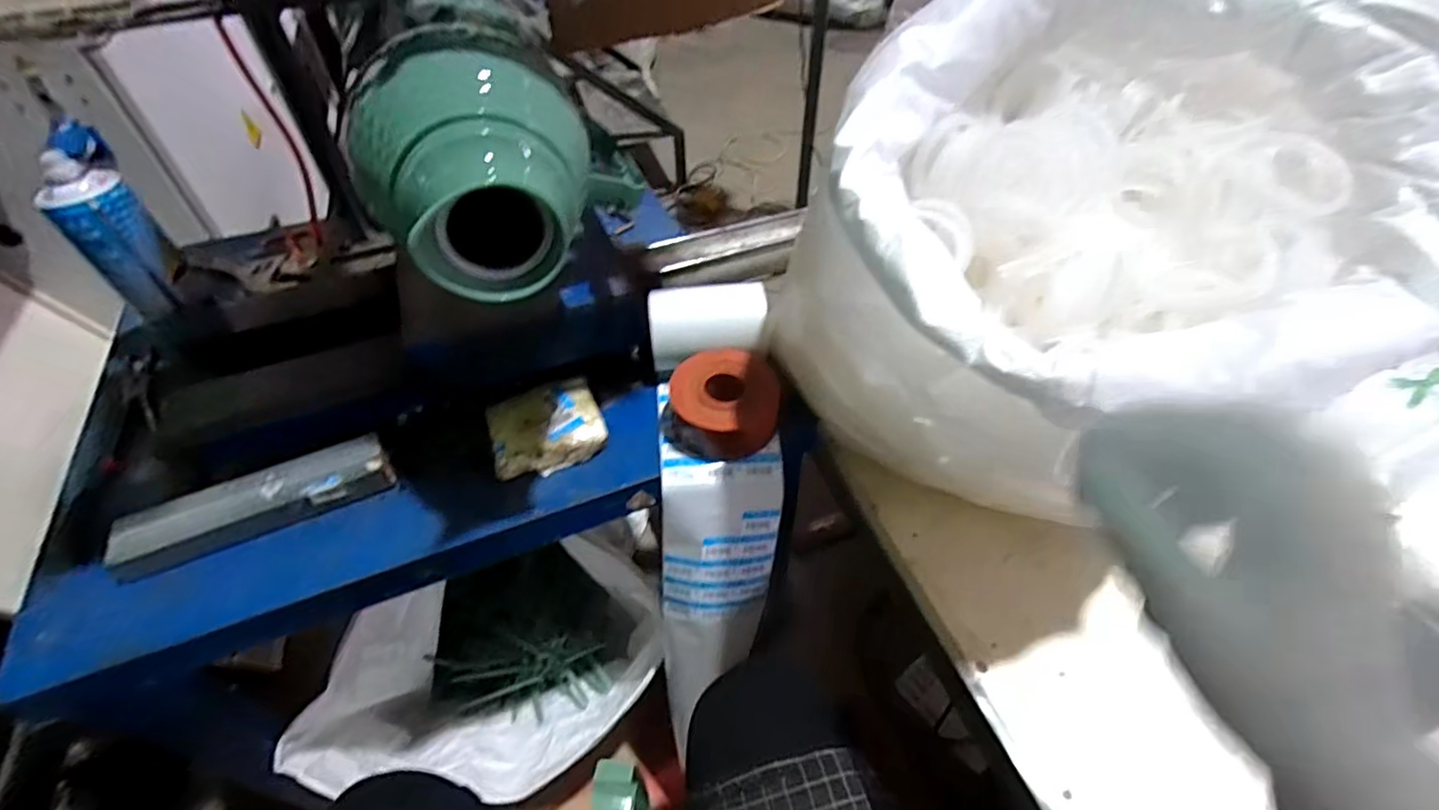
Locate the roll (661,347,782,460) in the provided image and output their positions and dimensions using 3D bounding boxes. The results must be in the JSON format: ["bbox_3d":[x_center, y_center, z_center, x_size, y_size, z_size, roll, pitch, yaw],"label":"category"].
[{"bbox_3d":[0.002,-0.001,0.588,0.110,0.049,0.098,-1,48,0],"label":"roll"}]

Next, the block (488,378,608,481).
[{"bbox_3d":[-0.159,0.022,0.583,0.098,0.035,0.082,-16,50,-13],"label":"block"}]

